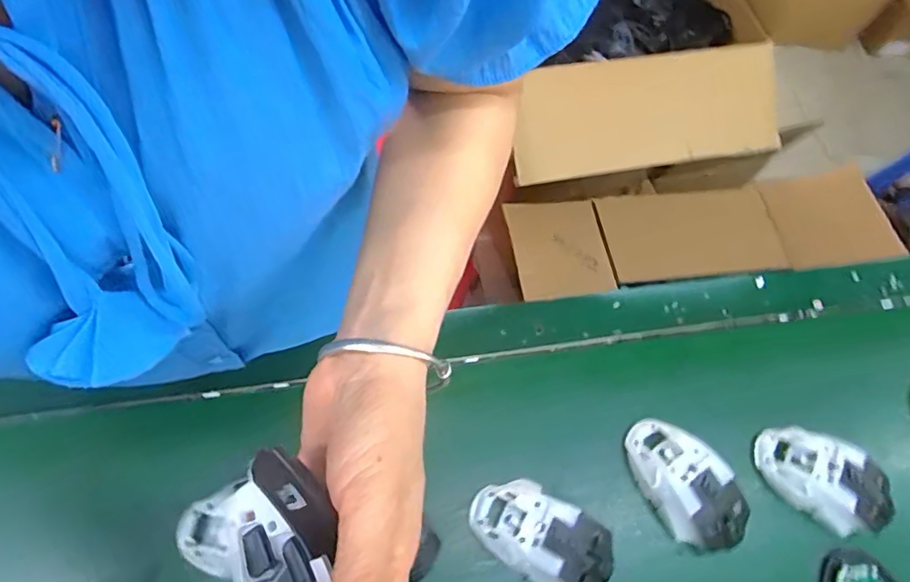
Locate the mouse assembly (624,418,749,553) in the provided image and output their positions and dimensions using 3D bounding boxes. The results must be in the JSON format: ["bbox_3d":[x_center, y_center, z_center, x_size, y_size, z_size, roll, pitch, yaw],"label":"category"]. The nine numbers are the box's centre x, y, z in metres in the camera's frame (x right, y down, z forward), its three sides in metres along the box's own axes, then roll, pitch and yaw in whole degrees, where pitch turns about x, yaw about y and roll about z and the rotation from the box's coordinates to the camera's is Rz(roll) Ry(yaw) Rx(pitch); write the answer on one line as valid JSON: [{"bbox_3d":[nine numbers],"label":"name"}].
[{"bbox_3d":[0.197,0.163,0.455,0.065,0.036,0.117,-27,71,-16],"label":"mouse assembly"}]

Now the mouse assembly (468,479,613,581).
[{"bbox_3d":[0.068,0.199,0.431,0.114,0.043,0.065,31,67,9],"label":"mouse assembly"}]

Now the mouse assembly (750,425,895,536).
[{"bbox_3d":[0.324,0.164,0.464,0.114,0.035,0.065,34,67,10],"label":"mouse assembly"}]

